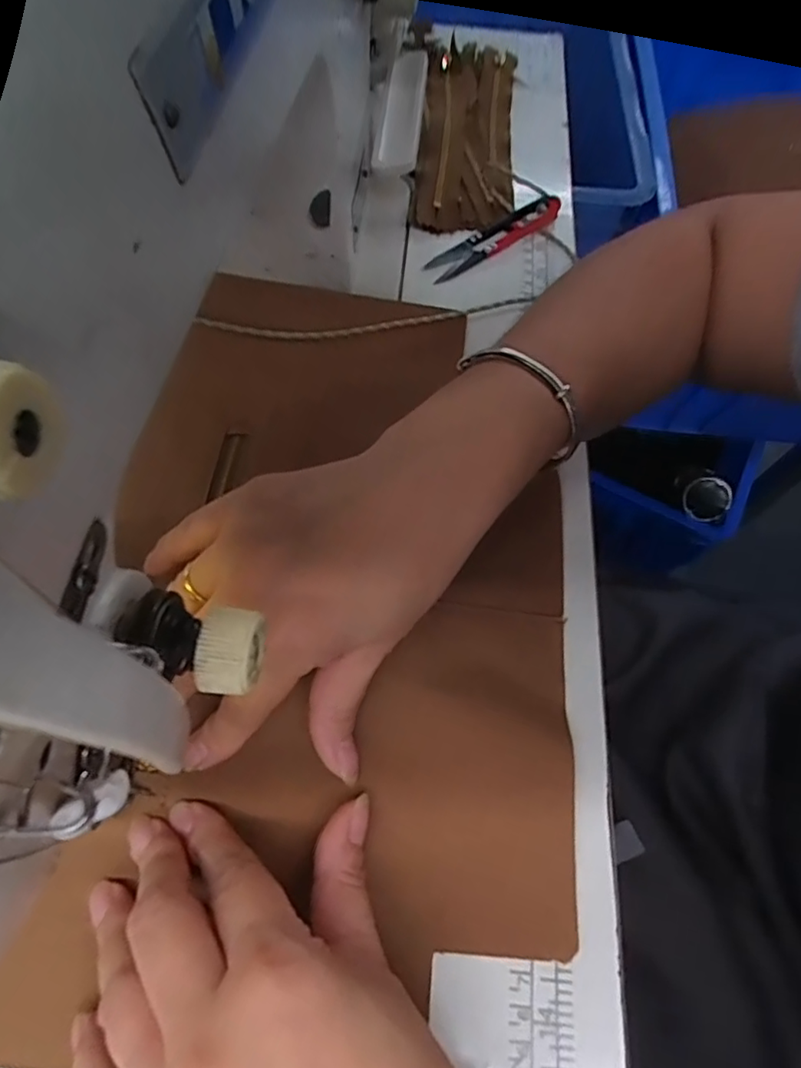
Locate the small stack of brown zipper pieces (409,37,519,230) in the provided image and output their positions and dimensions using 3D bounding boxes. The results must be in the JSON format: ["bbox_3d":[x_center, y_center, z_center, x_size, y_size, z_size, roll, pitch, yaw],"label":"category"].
[{"bbox_3d":[0.050,-0.307,0.432,0.068,0.017,0.222,6,65,-1],"label":"small stack of brown zipper pieces"}]

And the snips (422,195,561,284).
[{"bbox_3d":[0.062,-0.199,0.383,0.099,0.011,0.026,-35,71,-18],"label":"snips"}]

